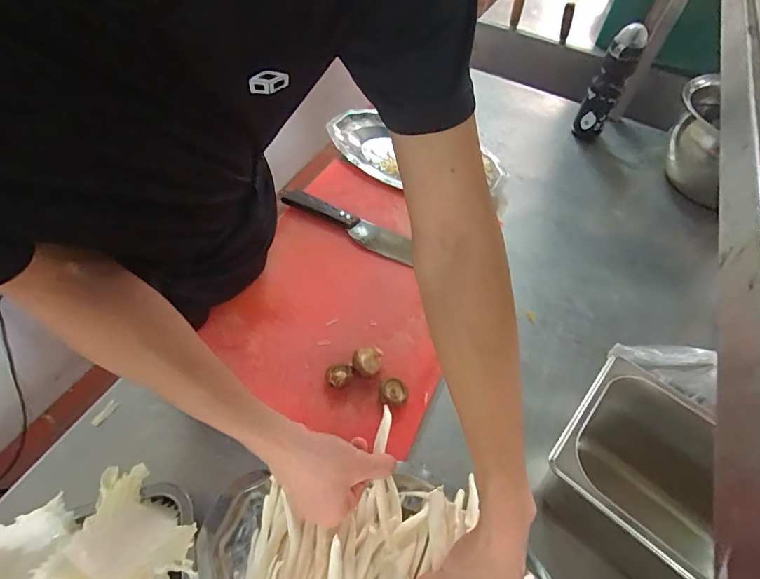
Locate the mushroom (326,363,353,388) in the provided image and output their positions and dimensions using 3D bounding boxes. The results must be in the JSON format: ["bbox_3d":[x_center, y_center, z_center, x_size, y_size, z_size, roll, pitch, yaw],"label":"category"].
[{"bbox_3d":[-0.054,0.113,0.567,0.030,0.016,0.035,29,55,16],"label":"mushroom"}]

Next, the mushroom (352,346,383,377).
[{"bbox_3d":[-0.018,0.099,0.576,0.036,0.031,0.037,10,52,3],"label":"mushroom"}]

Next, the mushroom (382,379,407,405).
[{"bbox_3d":[0.018,0.134,0.560,0.029,0.021,0.030,3,52,-3],"label":"mushroom"}]

